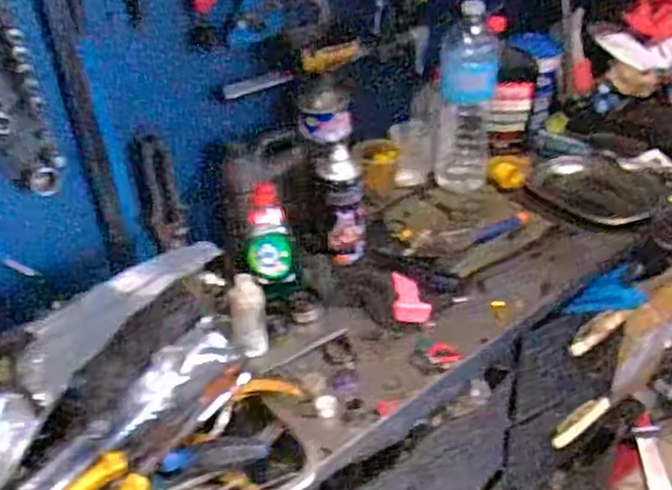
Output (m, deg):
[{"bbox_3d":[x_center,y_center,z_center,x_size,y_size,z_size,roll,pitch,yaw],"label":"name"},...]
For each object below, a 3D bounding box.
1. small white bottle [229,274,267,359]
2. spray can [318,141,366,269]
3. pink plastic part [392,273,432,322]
[{"bbox_3d":[-0.111,0.093,0.892,0.053,0.104,0.049,-7,35,-4],"label":"small white bottle"},{"bbox_3d":[0.010,-0.050,1.016,0.061,0.163,0.069,-5,34,-1],"label":"spray can"},{"bbox_3d":[0.101,0.067,0.975,0.046,0.022,0.105,-4,34,1],"label":"pink plastic part"}]

